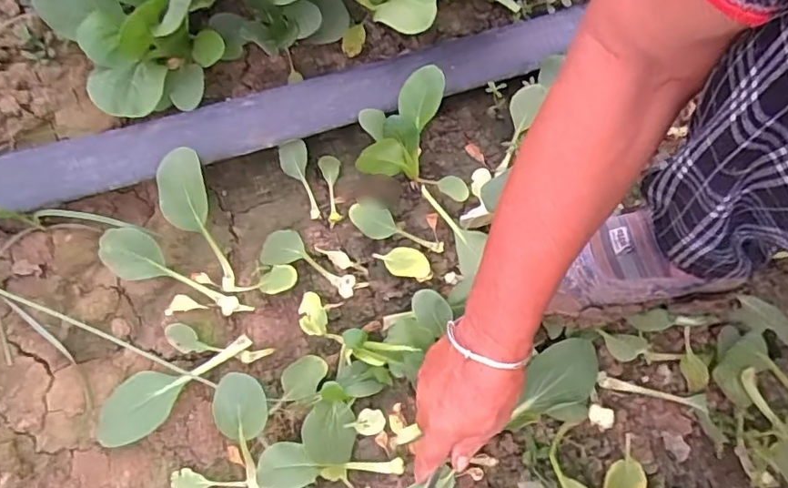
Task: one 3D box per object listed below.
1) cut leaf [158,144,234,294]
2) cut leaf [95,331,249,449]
[{"bbox_3d":[-0.187,-0.019,0.541,0.052,0.140,0.028,-19,25,-6],"label":"cut leaf"},{"bbox_3d":[-0.206,0.126,0.527,0.147,0.015,0.048,-42,77,-14],"label":"cut leaf"}]

